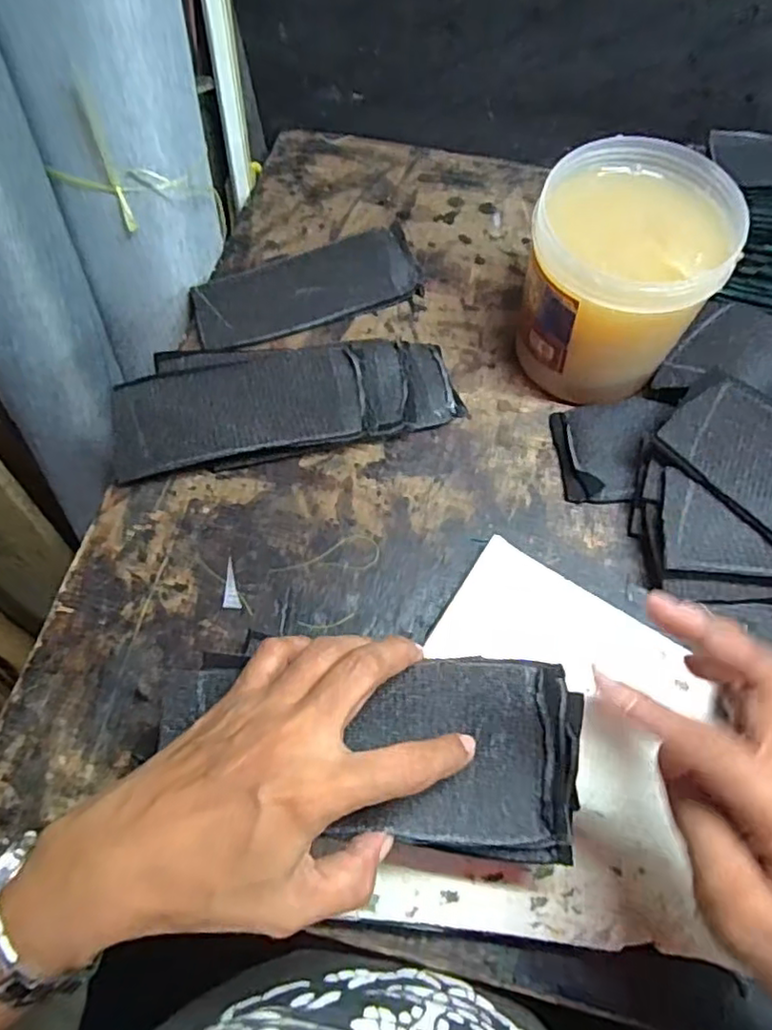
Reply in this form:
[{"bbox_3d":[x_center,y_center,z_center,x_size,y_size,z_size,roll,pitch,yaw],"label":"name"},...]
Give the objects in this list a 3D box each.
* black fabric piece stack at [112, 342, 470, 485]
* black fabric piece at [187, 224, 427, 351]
[{"bbox_3d":[-0.073,-0.085,0.452,0.246,0.028,0.095,-9,66,-3],"label":"black fabric piece stack"},{"bbox_3d":[-0.064,-0.187,0.505,0.182,0.015,0.076,-19,67,-7],"label":"black fabric piece"}]

